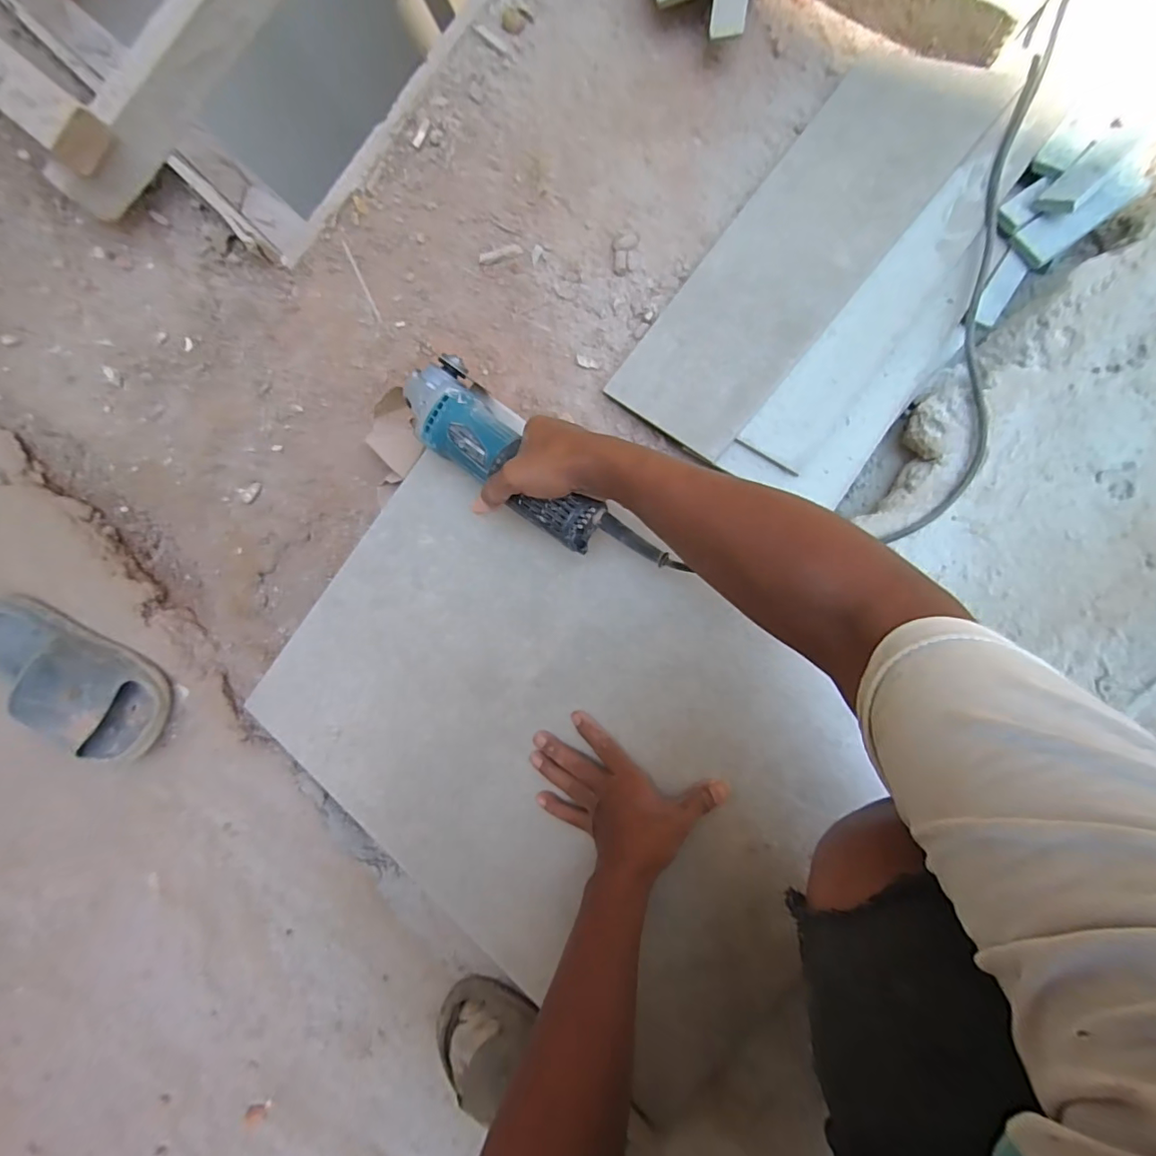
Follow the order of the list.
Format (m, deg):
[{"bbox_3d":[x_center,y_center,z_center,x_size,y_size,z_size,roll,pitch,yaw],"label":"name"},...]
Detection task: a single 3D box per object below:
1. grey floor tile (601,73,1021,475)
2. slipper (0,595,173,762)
[{"bbox_3d":[0.208,-0.316,0.502,0.153,0.010,0.407,41,97,22],"label":"grey floor tile"},{"bbox_3d":[-0.563,0.109,0.551,0.244,0.076,0.106,29,96,6],"label":"slipper"}]

